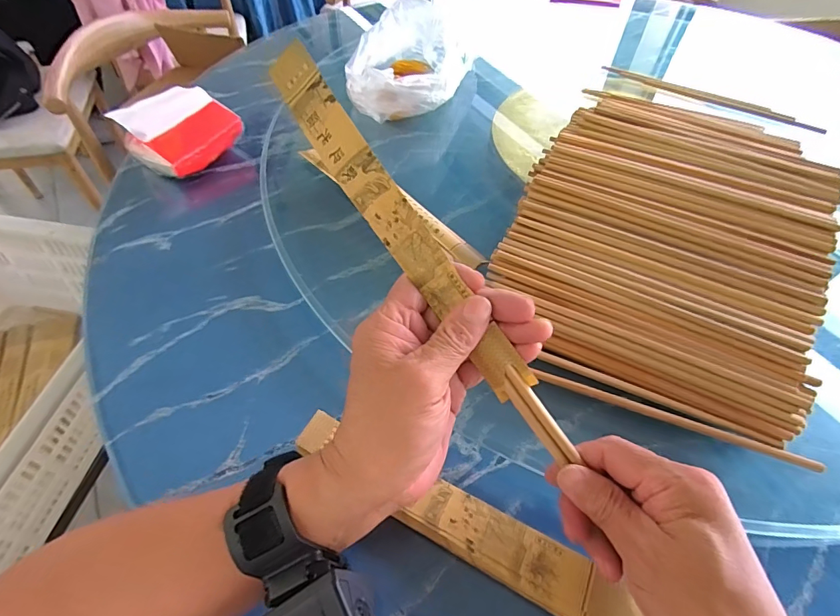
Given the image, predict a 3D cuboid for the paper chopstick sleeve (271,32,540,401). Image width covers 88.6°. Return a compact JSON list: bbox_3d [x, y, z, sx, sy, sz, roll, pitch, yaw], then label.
[{"bbox_3d":[-0.015,-0.055,0.267,0.254,0.028,0.015,54,20,1],"label":"paper chopstick sleeve"}]

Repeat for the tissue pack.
[{"bbox_3d":[-0.293,-0.221,0.533,0.080,0.057,0.116,27,56,16],"label":"tissue pack"}]

